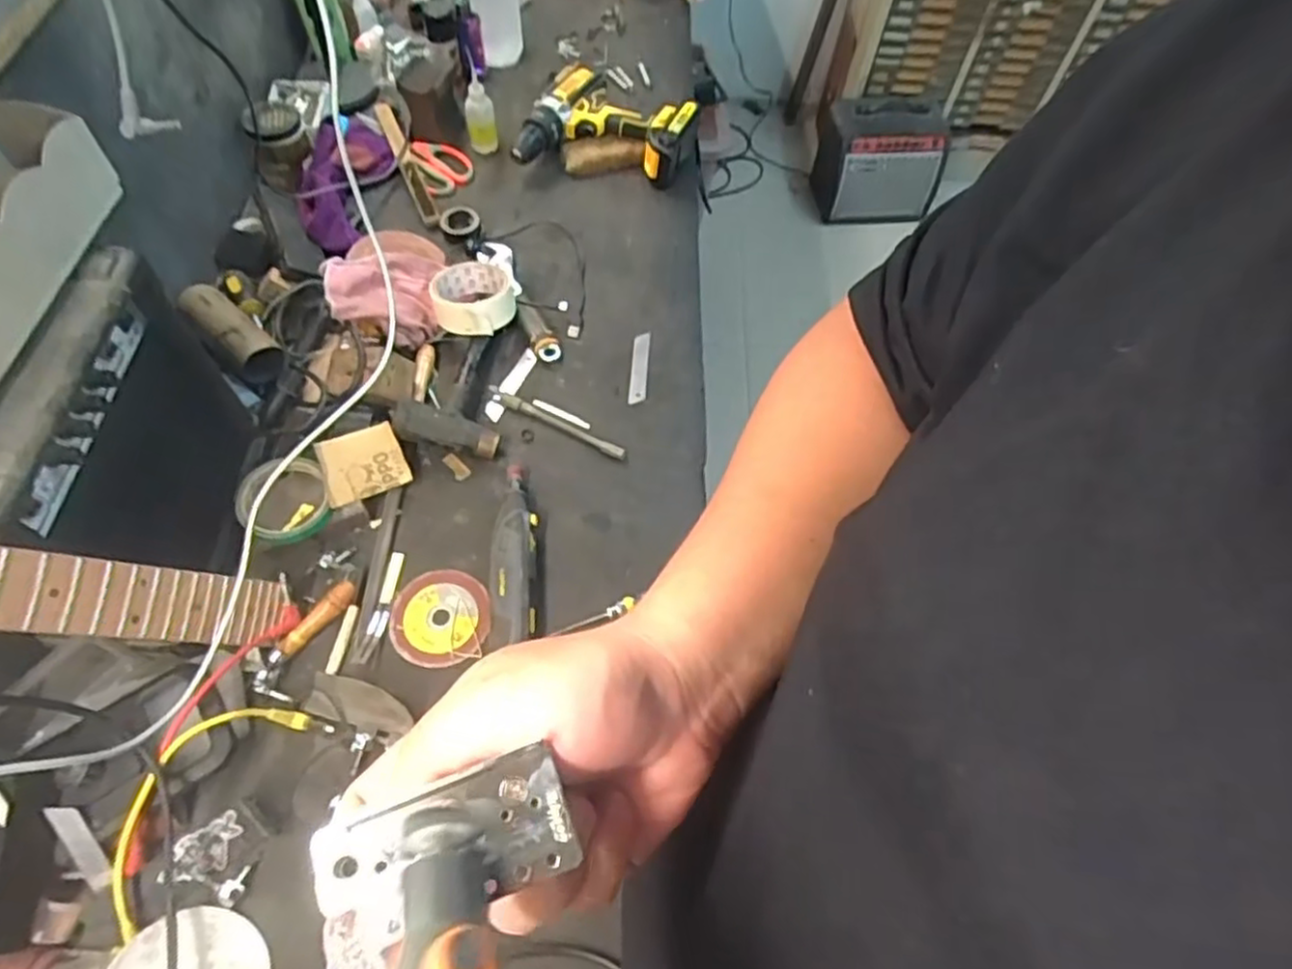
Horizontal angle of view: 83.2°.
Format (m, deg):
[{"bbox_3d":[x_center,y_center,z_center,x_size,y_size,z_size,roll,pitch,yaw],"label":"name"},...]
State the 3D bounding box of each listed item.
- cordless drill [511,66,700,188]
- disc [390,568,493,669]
[{"bbox_3d":[-0.055,-0.466,0.973,0.198,0.072,0.194,25,61,10],"label":"cordless drill"},{"bbox_3d":[-0.191,0.124,0.684,0.091,0.010,0.092,2,60,-3],"label":"disc"}]

